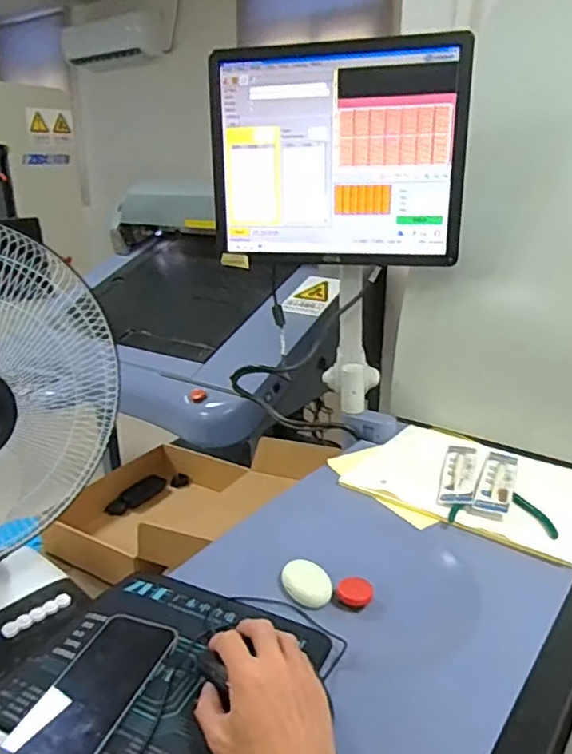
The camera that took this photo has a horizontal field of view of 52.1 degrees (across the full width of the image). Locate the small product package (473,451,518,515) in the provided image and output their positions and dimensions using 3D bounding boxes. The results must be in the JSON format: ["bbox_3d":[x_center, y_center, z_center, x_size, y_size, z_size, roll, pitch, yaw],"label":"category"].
[{"bbox_3d":[0.295,0.142,0.815,0.044,0.017,0.174,10,22,23],"label":"small product package"}]

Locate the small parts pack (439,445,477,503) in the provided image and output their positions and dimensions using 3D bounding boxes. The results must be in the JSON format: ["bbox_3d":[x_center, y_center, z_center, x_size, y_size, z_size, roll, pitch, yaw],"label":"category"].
[{"bbox_3d":[0.248,0.134,0.837,0.043,0.014,0.174,7,21,17],"label":"small parts pack"}]

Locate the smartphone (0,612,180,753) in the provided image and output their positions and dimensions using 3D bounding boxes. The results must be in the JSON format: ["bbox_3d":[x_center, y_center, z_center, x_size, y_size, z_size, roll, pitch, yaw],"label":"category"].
[{"bbox_3d":[-0.159,0.263,0.500,0.077,0.013,0.146,8,21,19],"label":"smartphone"}]

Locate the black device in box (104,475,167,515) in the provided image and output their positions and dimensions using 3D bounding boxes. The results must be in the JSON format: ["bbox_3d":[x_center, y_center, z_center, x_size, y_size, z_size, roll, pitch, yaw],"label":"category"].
[{"bbox_3d":[-0.335,0.270,1.329,0.043,0.032,0.153,13,23,30],"label":"black device in box"}]

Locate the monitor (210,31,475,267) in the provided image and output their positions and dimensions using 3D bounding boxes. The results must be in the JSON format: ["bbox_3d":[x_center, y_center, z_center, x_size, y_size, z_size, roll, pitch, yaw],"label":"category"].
[{"bbox_3d":[0.075,-0.330,0.882,0.374,0.292,0.052,6,21,14],"label":"monitor"}]

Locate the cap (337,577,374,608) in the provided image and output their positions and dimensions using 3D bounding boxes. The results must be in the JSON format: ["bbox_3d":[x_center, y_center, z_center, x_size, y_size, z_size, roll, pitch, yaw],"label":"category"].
[{"bbox_3d":[0.077,0.239,0.651,0.038,0.010,0.038,0,20,0],"label":"cap"}]

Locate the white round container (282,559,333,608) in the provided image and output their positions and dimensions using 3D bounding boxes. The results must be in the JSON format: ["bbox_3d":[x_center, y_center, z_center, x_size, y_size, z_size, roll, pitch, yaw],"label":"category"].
[{"bbox_3d":[0.024,0.233,0.662,0.049,0.015,0.063,-11,23,-28],"label":"white round container"}]

